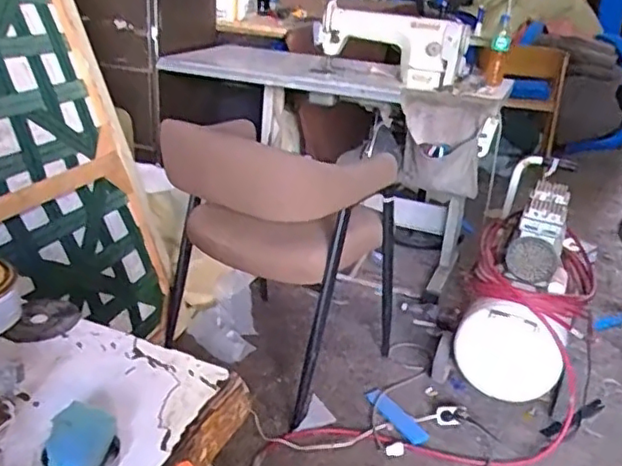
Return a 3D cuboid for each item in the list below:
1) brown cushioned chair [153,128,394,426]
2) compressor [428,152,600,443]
[{"bbox_3d":[-0.031,0.015,1.836,0.581,0.597,0.600,18,27,30],"label":"brown cushioned chair"},{"bbox_3d":[0.638,0.123,1.849,0.358,0.533,0.657,14,26,24],"label":"compressor"}]

